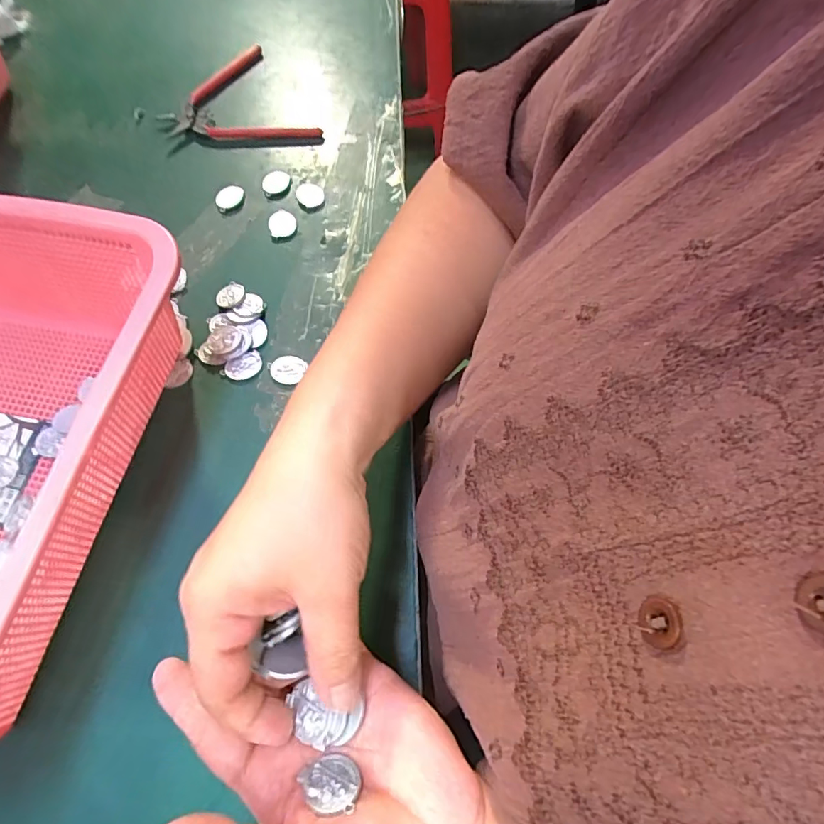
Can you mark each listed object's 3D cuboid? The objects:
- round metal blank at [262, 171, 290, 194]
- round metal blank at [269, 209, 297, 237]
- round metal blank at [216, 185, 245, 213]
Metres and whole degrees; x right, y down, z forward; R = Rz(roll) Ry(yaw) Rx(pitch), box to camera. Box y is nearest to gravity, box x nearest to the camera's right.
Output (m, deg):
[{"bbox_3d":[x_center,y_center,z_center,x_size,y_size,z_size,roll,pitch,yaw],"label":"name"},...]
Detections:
[{"bbox_3d":[-0.115,-0.197,0.414,0.020,0.004,0.027,7,65,2],"label":"round metal blank"},{"bbox_3d":[-0.105,-0.154,0.392,0.021,0.004,0.027,-6,65,-4],"label":"round metal blank"},{"bbox_3d":[-0.152,-0.178,0.405,0.024,0.005,0.028,-6,65,-4],"label":"round metal blank"}]

